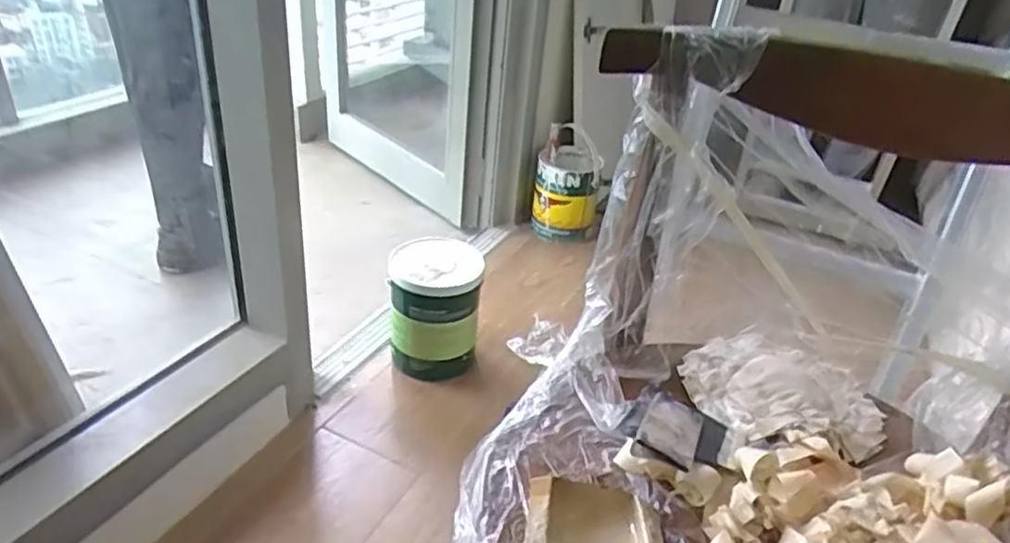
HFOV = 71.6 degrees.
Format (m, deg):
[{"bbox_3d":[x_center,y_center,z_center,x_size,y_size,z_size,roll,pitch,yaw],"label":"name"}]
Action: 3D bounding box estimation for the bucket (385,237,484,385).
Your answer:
[{"bbox_3d":[-0.135,0.071,1.338,0.170,0.227,0.154,-1,33,-10],"label":"bucket"}]

